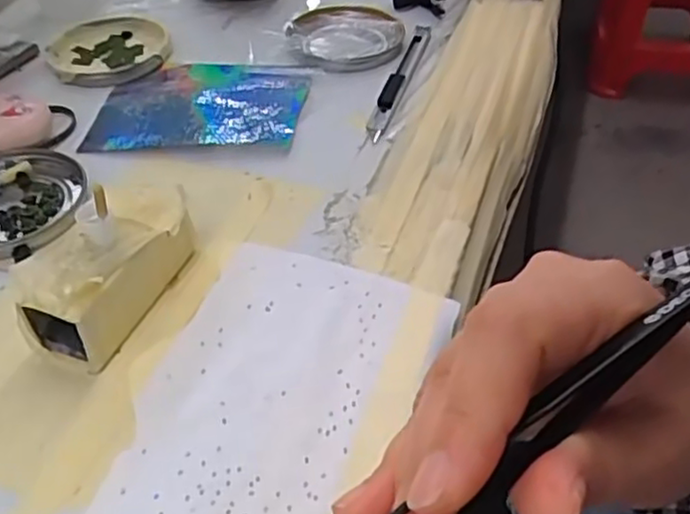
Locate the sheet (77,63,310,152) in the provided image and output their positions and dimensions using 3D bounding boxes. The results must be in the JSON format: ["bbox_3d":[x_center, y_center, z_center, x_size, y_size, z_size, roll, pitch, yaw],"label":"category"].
[{"bbox_3d":[-0.088,-0.092,0.428,0.121,0.010,0.099,4,42,6],"label":"sheet"}]

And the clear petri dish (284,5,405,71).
[{"bbox_3d":[-0.002,-0.153,0.476,0.070,0.013,0.077,-1,44,1],"label":"clear petri dish"}]

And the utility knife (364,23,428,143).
[{"bbox_3d":[0.035,-0.114,0.439,0.012,0.007,0.136,12,46,14],"label":"utility knife"}]

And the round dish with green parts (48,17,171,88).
[{"bbox_3d":[-0.159,-0.140,0.476,0.077,0.011,0.082,-1,44,1],"label":"round dish with green parts"}]

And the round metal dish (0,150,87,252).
[{"bbox_3d":[-0.176,-0.028,0.358,0.080,0.007,0.078,-1,44,1],"label":"round metal dish"}]

